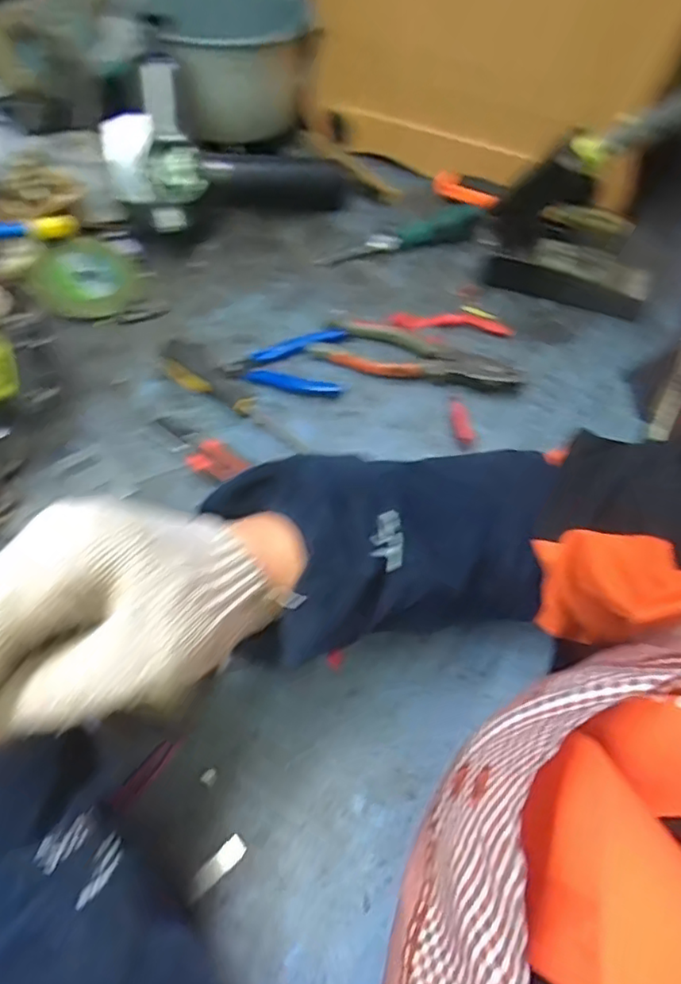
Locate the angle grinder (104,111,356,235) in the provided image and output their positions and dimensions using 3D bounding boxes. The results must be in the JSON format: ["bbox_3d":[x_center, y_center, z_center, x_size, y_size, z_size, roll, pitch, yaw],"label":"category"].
[{"bbox_3d":[-0.113,-0.340,0.670,0.255,0.087,0.076,-11,56,-29],"label":"angle grinder"}]

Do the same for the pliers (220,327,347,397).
[{"bbox_3d":[-0.052,-0.121,0.576,0.109,0.007,0.079,0,57,1],"label":"pliers"}]

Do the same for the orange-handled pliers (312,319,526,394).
[{"bbox_3d":[0.071,-0.129,0.572,0.191,0.018,0.055,13,58,9],"label":"orange-handled pliers"}]

